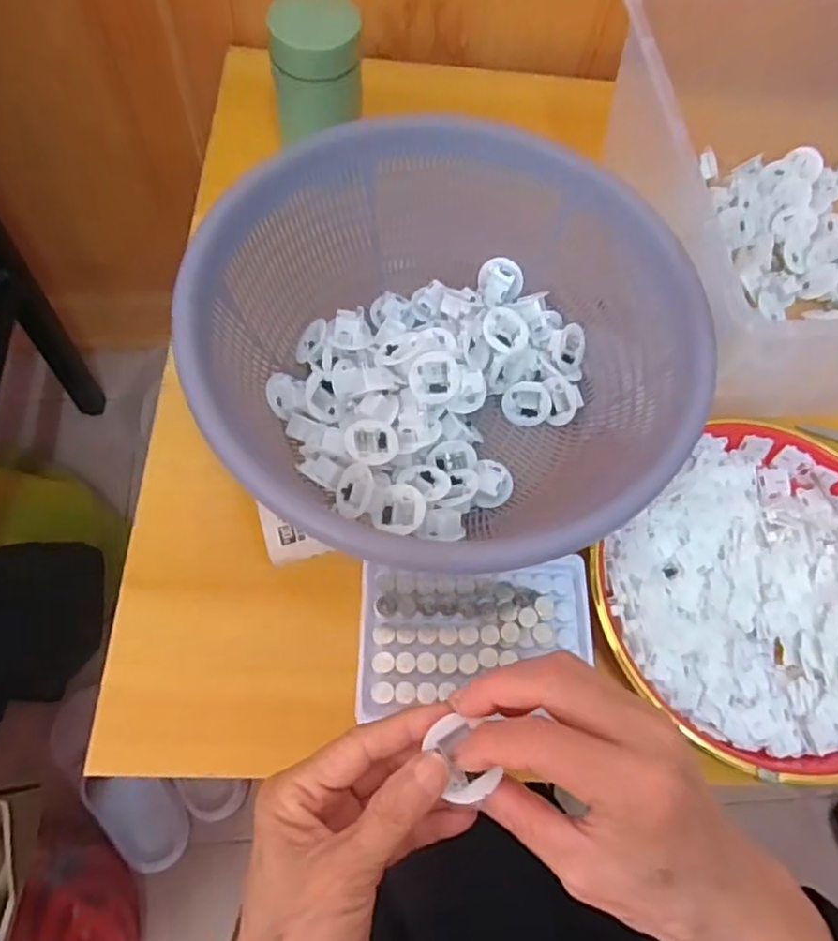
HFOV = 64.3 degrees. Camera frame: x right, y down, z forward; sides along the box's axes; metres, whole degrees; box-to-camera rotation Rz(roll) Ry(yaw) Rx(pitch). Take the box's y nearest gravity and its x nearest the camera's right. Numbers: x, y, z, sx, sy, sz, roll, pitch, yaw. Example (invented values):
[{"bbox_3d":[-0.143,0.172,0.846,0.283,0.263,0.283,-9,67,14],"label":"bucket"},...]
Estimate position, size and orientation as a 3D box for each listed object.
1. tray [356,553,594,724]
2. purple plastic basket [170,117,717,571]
[{"bbox_3d":[0.032,0.090,0.372,0.131,0.008,0.078,-1,66,-8],"label":"tray"},{"bbox_3d":[0.016,-0.067,0.405,0.275,0.109,0.270,2,67,-4],"label":"purple plastic basket"}]

